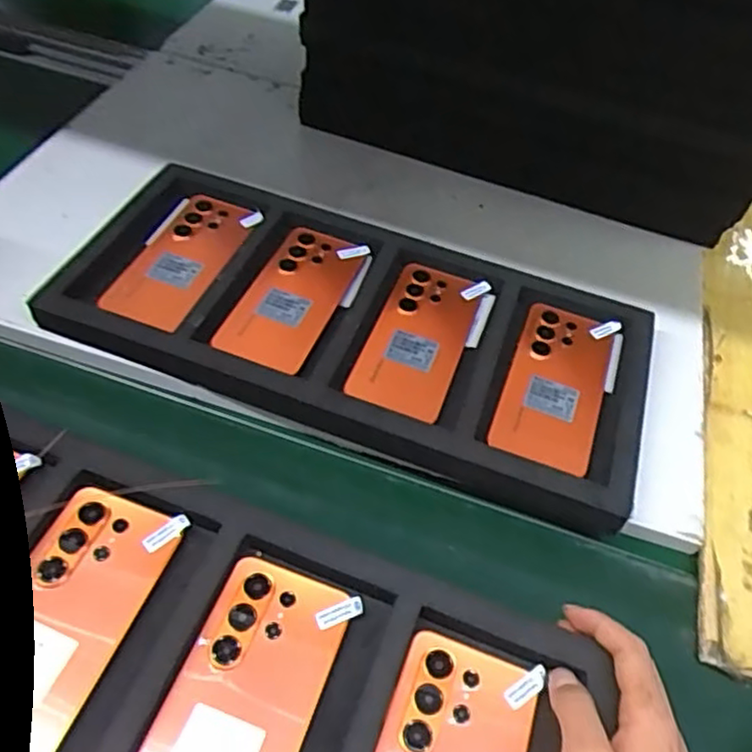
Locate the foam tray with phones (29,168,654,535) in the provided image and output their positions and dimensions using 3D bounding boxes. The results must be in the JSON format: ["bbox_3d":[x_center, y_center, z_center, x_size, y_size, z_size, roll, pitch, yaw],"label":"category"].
[{"bbox_3d":[-0.016,-0.044,0.593,0.493,0.043,0.237,19,52,9],"label":"foam tray with phones"}]

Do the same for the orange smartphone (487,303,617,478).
[{"bbox_3d":[0.148,0.009,0.555,0.079,0.010,0.169,21,51,7],"label":"orange smartphone"}]

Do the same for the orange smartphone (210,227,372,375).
[{"bbox_3d":[-0.069,-0.069,0.592,0.079,0.012,0.169,20,52,9],"label":"orange smartphone"}]

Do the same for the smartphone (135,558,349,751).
[{"bbox_3d":[-0.077,0.184,0.367,0.077,0.005,0.168,18,52,8],"label":"smartphone"}]

